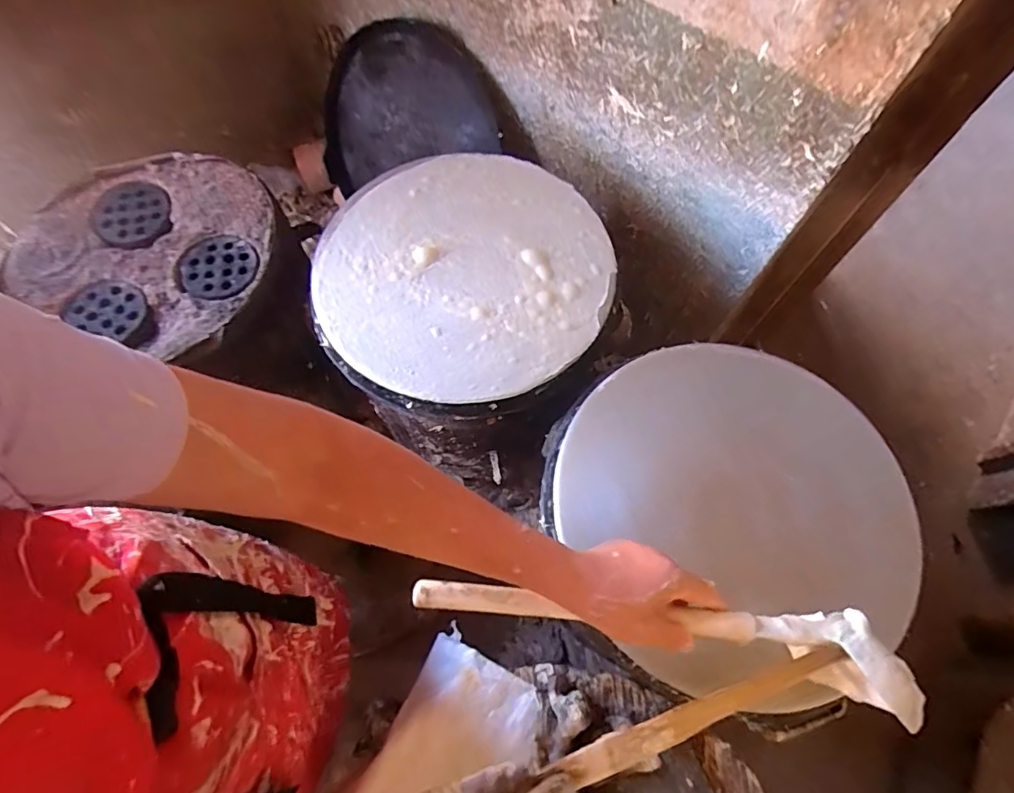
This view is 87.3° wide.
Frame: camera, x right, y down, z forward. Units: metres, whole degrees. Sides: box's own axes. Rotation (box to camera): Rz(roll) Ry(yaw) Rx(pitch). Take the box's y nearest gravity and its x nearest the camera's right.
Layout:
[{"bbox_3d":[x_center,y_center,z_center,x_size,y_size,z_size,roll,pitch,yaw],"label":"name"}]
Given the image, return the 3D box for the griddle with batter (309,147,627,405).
[{"bbox_3d":[-0.057,-0.174,0.705,0.376,0.046,0.403,0,71,0],"label":"griddle with batter"}]

